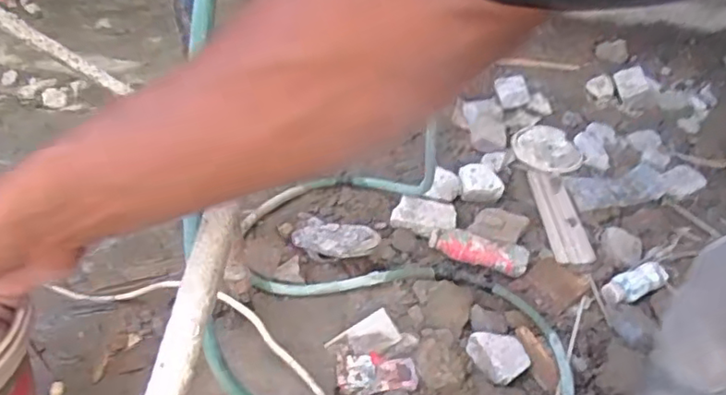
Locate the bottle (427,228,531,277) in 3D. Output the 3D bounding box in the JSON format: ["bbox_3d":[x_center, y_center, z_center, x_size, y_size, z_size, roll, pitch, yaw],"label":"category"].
[{"bbox_3d":[0.224,0.104,1.182,0.193,0.049,0.057,9,42,8],"label":"bottle"}]

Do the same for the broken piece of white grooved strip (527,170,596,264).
[{"bbox_3d":[0.422,0.036,1.309,0.086,0.006,0.276,-1,41,-3],"label":"broken piece of white grooved strip"}]

